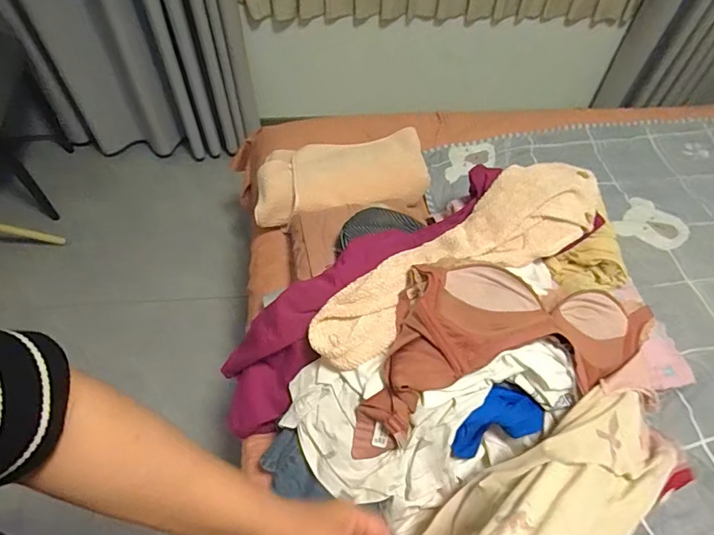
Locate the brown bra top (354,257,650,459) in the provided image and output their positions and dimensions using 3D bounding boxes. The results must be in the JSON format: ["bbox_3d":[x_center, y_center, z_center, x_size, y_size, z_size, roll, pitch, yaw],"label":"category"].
[{"bbox_3d":[0.196,0.094,0.664,0.428,0.116,0.205,-10,57,-9],"label":"brown bra top"}]

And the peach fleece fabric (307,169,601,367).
[{"bbox_3d":[0.169,-0.033,0.742,0.557,0.074,0.153,-27,61,-18],"label":"peach fleece fabric"}]

